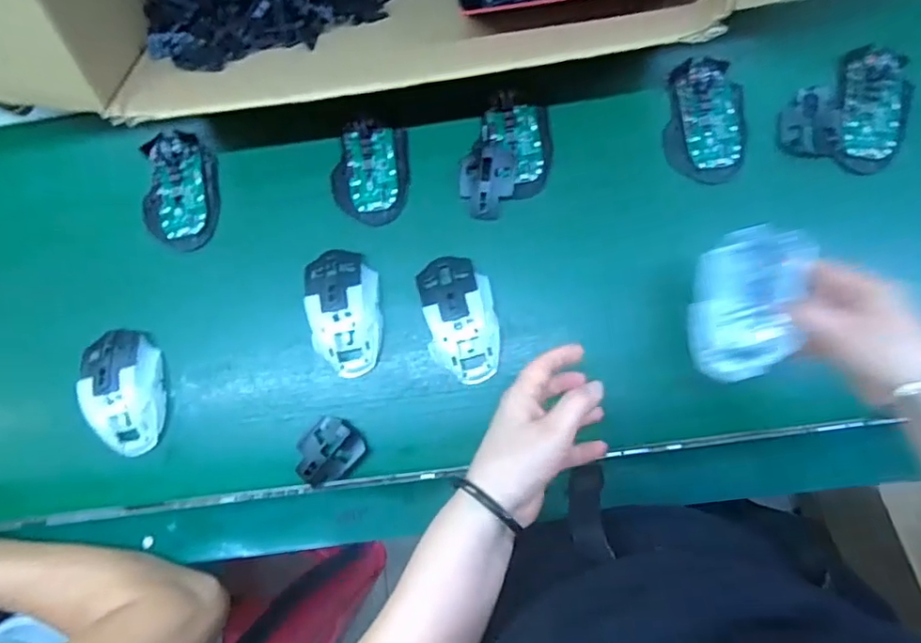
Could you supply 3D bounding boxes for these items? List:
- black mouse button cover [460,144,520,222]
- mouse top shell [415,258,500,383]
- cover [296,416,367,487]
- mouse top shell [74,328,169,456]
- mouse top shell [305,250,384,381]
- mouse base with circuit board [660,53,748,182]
[{"bbox_3d":[0.024,-0.131,0.546,0.051,0.012,0.062,8,84,6],"label":"black mouse button cover"},{"bbox_3d":[-0.001,-0.002,0.534,0.066,0.040,0.118,-11,83,4],"label":"mouse top shell"},{"bbox_3d":[-0.122,0.122,0.539,0.050,0.020,0.064,40,88,8],"label":"cover"},{"bbox_3d":[-0.315,0.065,0.547,0.064,0.039,0.118,-19,82,3],"label":"mouse top shell"},{"bbox_3d":[-0.108,-0.008,0.540,0.071,0.043,0.117,-7,83,4],"label":"mouse top shell"},{"bbox_3d":[0.230,-0.188,0.543,0.070,0.012,0.112,3,84,5],"label":"mouse base with circuit board"}]

